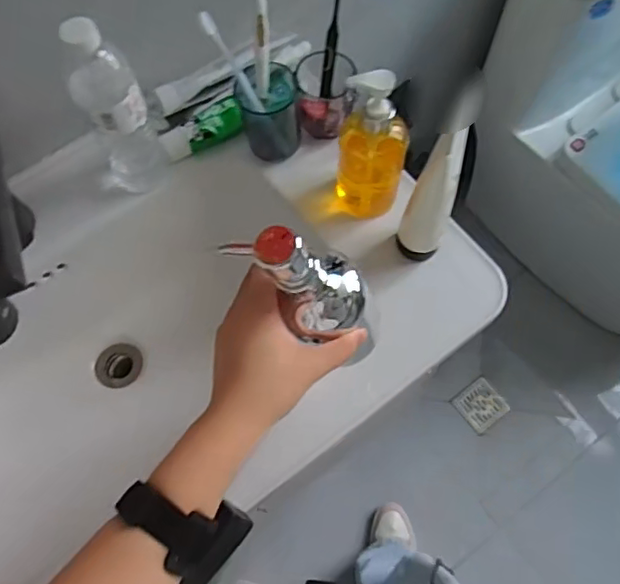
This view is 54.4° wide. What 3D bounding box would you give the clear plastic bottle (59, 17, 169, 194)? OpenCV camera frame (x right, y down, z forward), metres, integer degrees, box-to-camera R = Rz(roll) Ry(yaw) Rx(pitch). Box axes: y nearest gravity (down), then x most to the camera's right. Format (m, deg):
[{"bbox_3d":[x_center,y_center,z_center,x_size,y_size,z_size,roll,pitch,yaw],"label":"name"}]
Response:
[{"bbox_3d":[-0.203,-0.182,0.630,0.071,0.231,0.058,-21,69,-7],"label":"clear plastic bottle"}]

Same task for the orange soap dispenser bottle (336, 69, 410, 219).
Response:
[{"bbox_3d":[0.064,-0.150,0.621,0.073,0.188,0.056,11,68,5],"label":"orange soap dispenser bottle"}]

